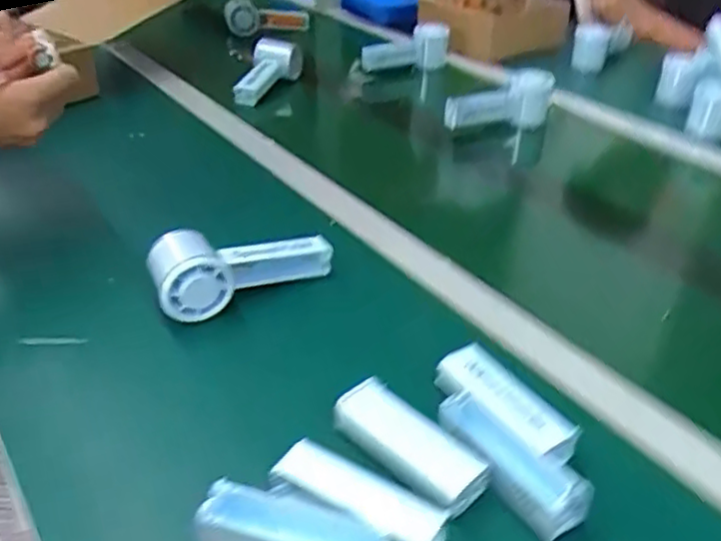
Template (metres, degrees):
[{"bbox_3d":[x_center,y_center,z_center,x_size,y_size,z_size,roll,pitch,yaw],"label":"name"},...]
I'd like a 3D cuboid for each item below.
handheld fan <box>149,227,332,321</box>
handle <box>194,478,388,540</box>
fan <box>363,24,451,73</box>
[{"bbox_3d":[-0.096,-0.010,0.571,0.151,0.065,0.056,-13,36,-19],"label":"handheld fan"},{"bbox_3d":[-0.036,0.145,0.374,0.101,0.028,0.029,8,35,10],"label":"handle"},{"bbox_3d":[0.074,-0.353,1.088,0.165,0.066,0.040,-16,37,-23],"label":"fan"}]

